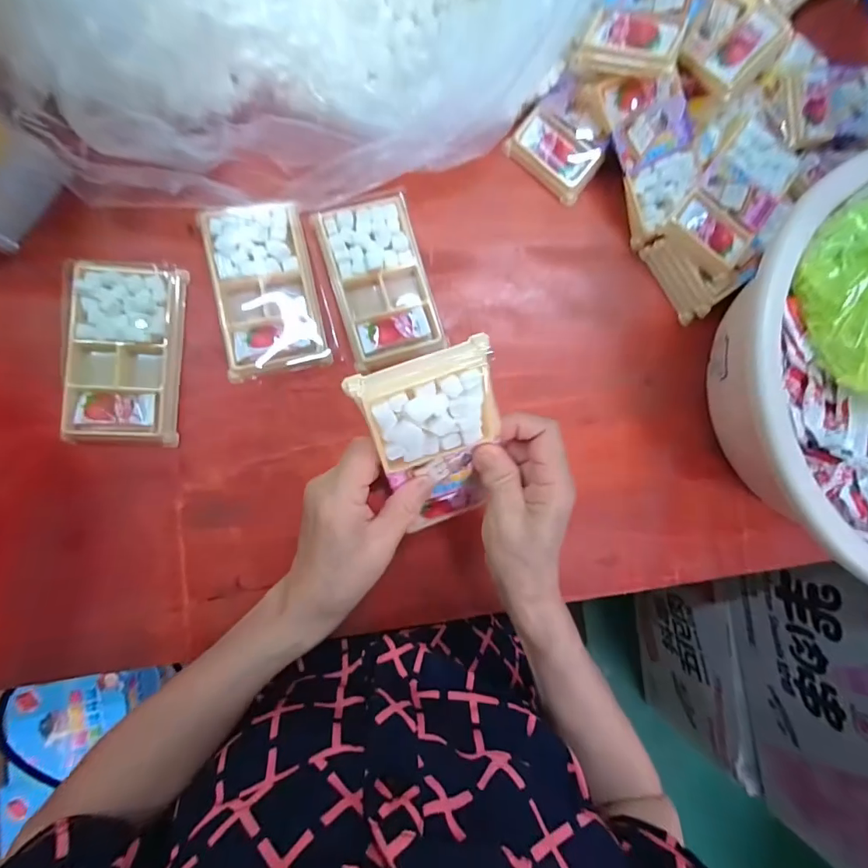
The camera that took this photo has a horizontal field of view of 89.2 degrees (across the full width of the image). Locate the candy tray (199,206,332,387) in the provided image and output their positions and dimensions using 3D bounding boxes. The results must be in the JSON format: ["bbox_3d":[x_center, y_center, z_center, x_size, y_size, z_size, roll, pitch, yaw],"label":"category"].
[{"bbox_3d":[-0.132,-0.112,0.344,0.078,0.011,0.130,-12,89,-9],"label":"candy tray"}]

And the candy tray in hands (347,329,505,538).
[{"bbox_3d":[0.006,0.008,0.266,0.073,0.015,0.129,-20,134,-3],"label":"candy tray in hands"}]

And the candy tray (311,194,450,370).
[{"bbox_3d":[-0.042,-0.123,0.358,0.078,0.010,0.131,-17,89,-9],"label":"candy tray"}]

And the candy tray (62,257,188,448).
[{"bbox_3d":[-0.232,-0.060,0.331,0.073,0.014,0.133,2,87,-8],"label":"candy tray"}]

